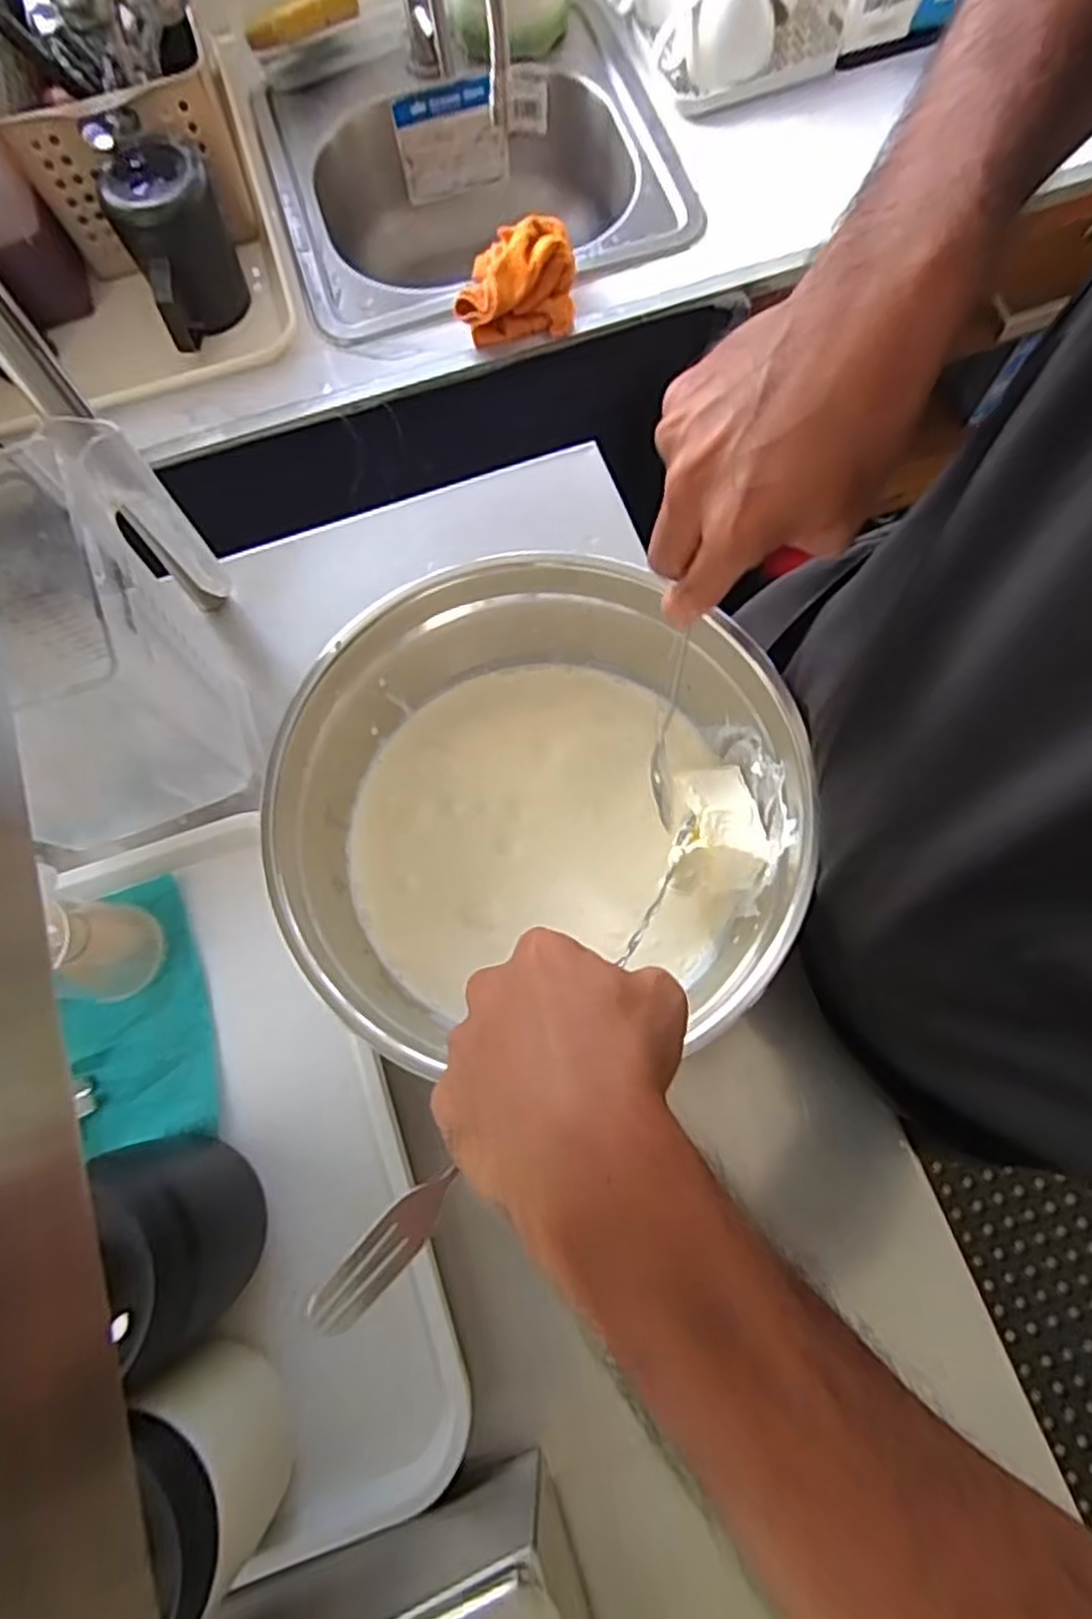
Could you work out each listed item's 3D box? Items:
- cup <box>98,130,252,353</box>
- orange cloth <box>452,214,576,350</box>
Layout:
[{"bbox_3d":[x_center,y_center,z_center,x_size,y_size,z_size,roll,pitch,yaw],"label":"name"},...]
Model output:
[{"bbox_3d":[-0.313,-0.487,0.662,0.088,0.106,0.111,-27,75,-6],"label":"cup"},{"bbox_3d":[-0.029,-0.465,0.673,0.106,0.060,0.081,-11,74,-1],"label":"orange cloth"}]

